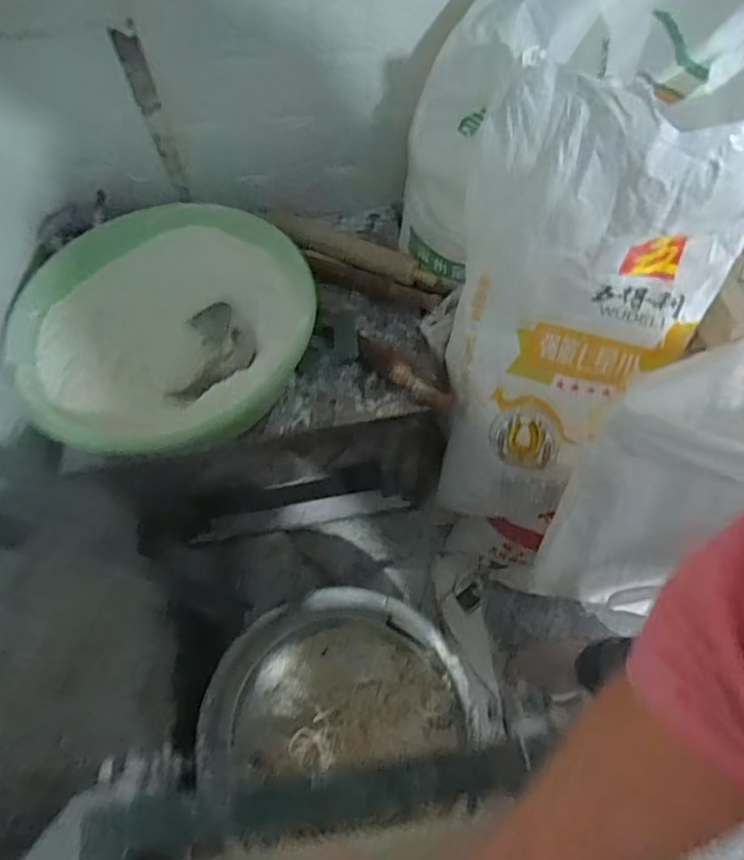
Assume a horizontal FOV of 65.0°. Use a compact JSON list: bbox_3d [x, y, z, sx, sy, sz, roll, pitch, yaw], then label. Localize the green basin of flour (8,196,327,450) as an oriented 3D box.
[{"bbox_3d":[-0.296,-0.141,0.842,0.369,0.121,0.411,31,68,19],"label":"green basin of flour"}]

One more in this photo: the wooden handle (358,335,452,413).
[{"bbox_3d":[0.042,-0.083,0.874,0.171,0.030,0.046,39,71,22],"label":"wooden handle"}]

